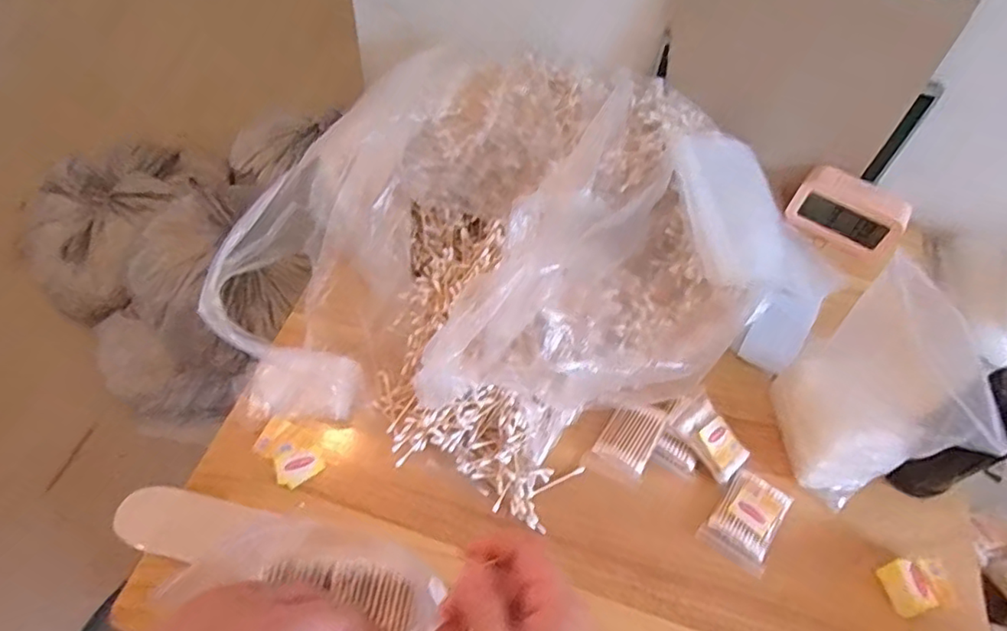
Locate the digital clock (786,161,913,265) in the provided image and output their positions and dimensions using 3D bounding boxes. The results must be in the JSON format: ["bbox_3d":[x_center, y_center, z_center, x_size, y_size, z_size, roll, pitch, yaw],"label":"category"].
[{"bbox_3d":[0.463,-0.136,0.794,0.140,0.076,0.060,39,61,21],"label":"digital clock"}]

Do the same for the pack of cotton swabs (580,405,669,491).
[{"bbox_3d":[0.128,0.129,0.611,0.057,0.013,0.090,27,58,15],"label":"pack of cotton swabs"}]

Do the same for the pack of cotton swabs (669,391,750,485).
[{"bbox_3d":[0.216,0.127,0.614,0.054,0.013,0.084,-35,81,-23],"label":"pack of cotton swabs"}]

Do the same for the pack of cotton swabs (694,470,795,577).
[{"bbox_3d":[0.241,0.200,0.584,0.063,0.013,0.089,30,58,16],"label":"pack of cotton swabs"}]

